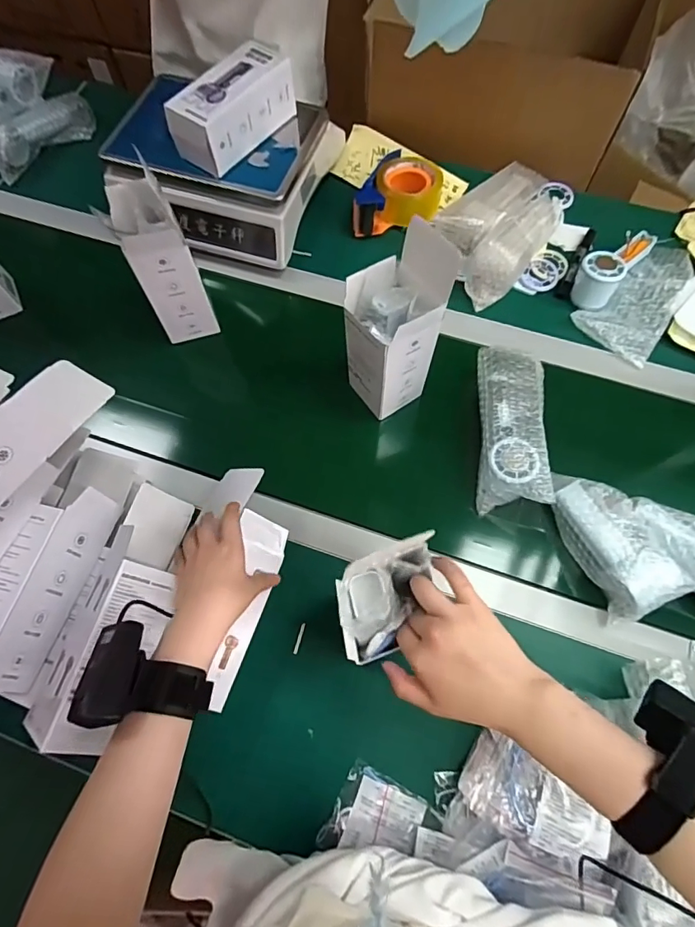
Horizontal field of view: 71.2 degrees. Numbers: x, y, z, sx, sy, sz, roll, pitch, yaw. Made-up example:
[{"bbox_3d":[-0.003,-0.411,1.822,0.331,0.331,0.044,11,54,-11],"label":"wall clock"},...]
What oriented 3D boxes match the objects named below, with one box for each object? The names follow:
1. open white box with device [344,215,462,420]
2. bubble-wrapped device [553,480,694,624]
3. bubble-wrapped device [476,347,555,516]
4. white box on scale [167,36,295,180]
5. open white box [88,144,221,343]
[{"bbox_3d":[0.051,-0.152,0.556,0.088,0.224,0.093,-34,74,-11],"label":"open white box with device"},{"bbox_3d":[0.301,0.089,0.545,0.087,0.048,0.152,-27,73,-9],"label":"bubble-wrapped device"},{"bbox_3d":[0.202,-0.049,0.592,0.075,0.051,0.203,4,71,2],"label":"bubble-wrapped device"},{"bbox_3d":[-0.155,-0.472,0.645,0.082,0.070,0.164,35,75,12],"label":"white box on scale"},{"bbox_3d":[-0.236,-0.255,0.607,0.075,0.220,0.084,-25,72,-8],"label":"open white box"}]

